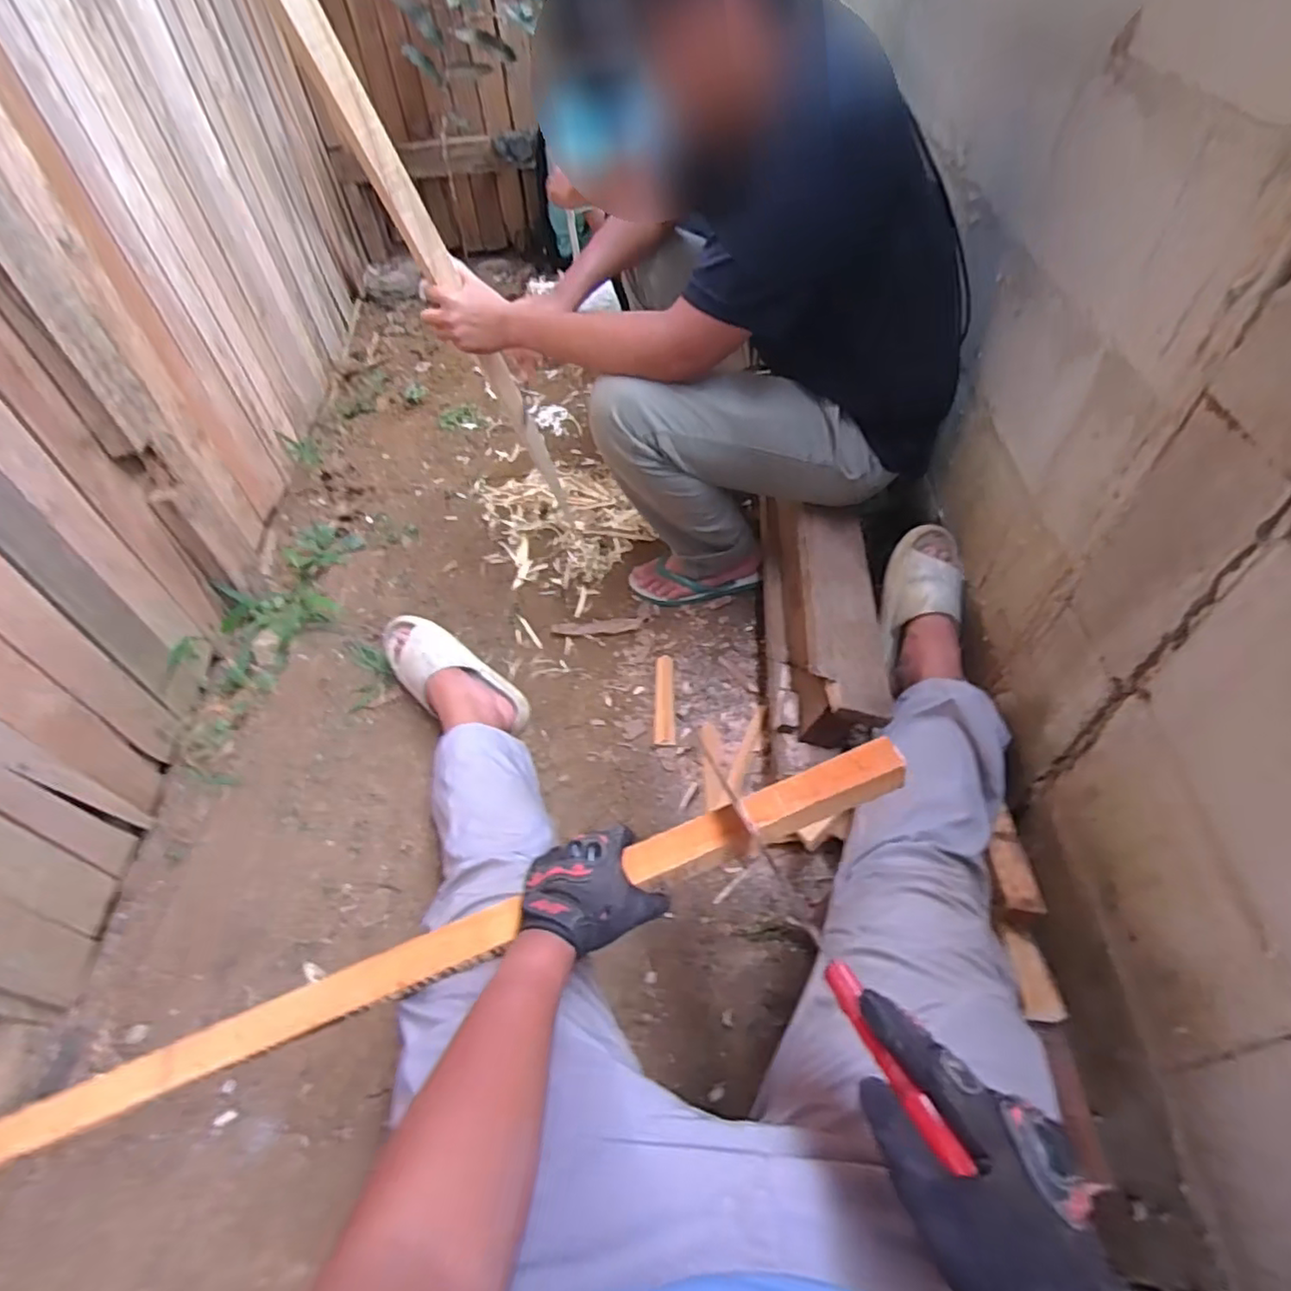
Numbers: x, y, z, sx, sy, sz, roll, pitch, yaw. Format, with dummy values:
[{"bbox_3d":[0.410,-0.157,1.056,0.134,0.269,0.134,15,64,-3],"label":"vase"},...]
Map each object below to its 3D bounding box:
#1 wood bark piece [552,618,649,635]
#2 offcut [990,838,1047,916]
[{"bbox_3d":[-0.088,-0.036,1.266,0.179,0.012,0.030,-1,53,3],"label":"wood bark piece"},{"bbox_3d":[0.465,0.288,0.835,0.046,0.020,0.097,-2,53,2],"label":"offcut"}]

